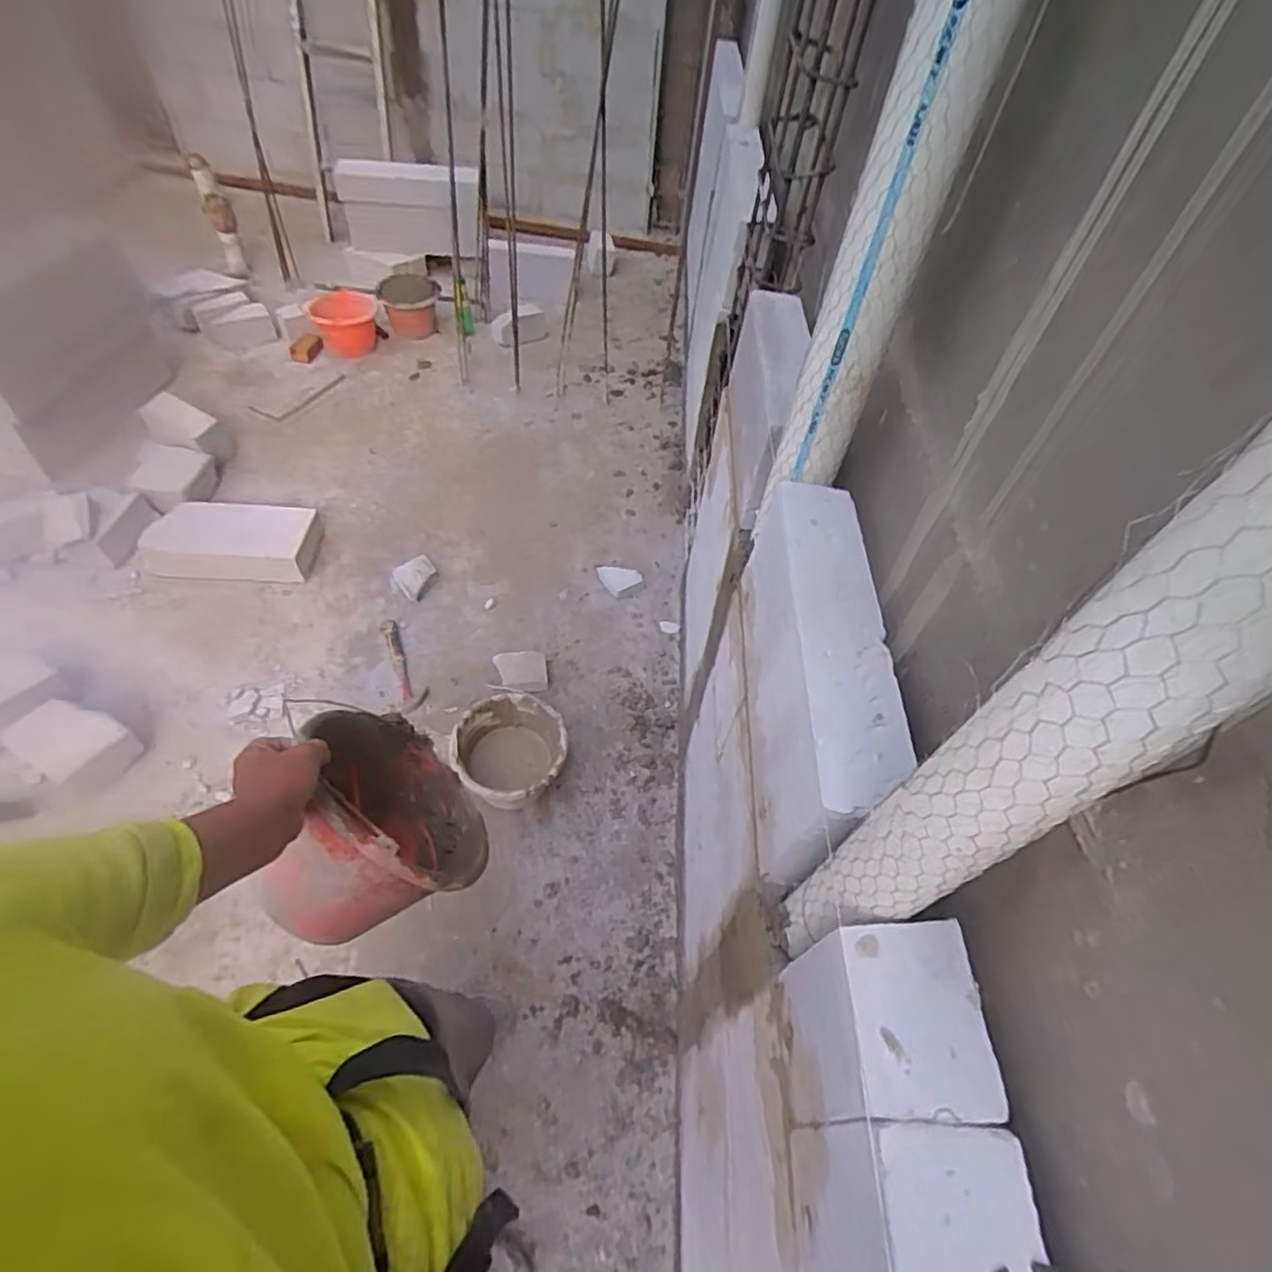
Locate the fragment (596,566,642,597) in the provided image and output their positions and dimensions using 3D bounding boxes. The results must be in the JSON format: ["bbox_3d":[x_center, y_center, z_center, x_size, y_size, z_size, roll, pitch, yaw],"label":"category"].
[{"bbox_3d":[-0.051,-0.173,1.912,0.096,0.048,0.114,-23,56,-22],"label":"fragment"}]

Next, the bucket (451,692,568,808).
[{"bbox_3d":[-0.275,0.277,1.442,0.233,0.170,0.235,3,50,-4],"label":"bucket"}]

